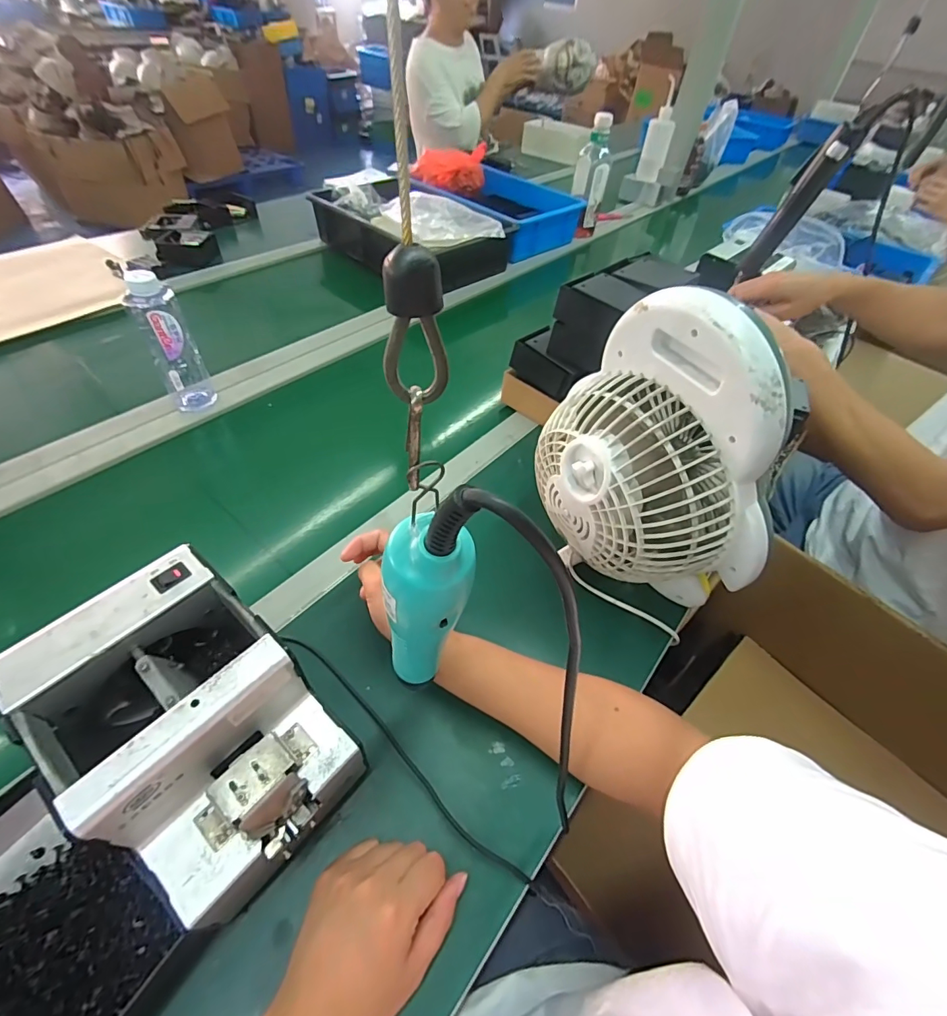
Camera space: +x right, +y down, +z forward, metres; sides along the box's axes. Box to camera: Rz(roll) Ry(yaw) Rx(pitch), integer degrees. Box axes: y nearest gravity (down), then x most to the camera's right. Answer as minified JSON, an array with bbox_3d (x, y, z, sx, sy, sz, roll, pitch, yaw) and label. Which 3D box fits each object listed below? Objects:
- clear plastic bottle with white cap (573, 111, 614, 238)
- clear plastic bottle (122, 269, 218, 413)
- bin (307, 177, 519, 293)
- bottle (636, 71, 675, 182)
[{"bbox_3d":[0.294,-0.818,1.138,0.083,0.241,0.089,12,50,4],"label":"clear plastic bottle with white cap"},{"bbox_3d":[-0.392,-0.212,0.591,0.052,0.180,0.056,-26,57,-25],"label":"clear plastic bottle"},{"bbox_3d":[-0.135,-0.618,1.012,0.410,0.123,0.266,37,56,23],"label":"bin"},{"bbox_3d":[0.554,-1.111,1.348,0.077,0.221,0.065,15,50,7],"label":"bottle"}]

